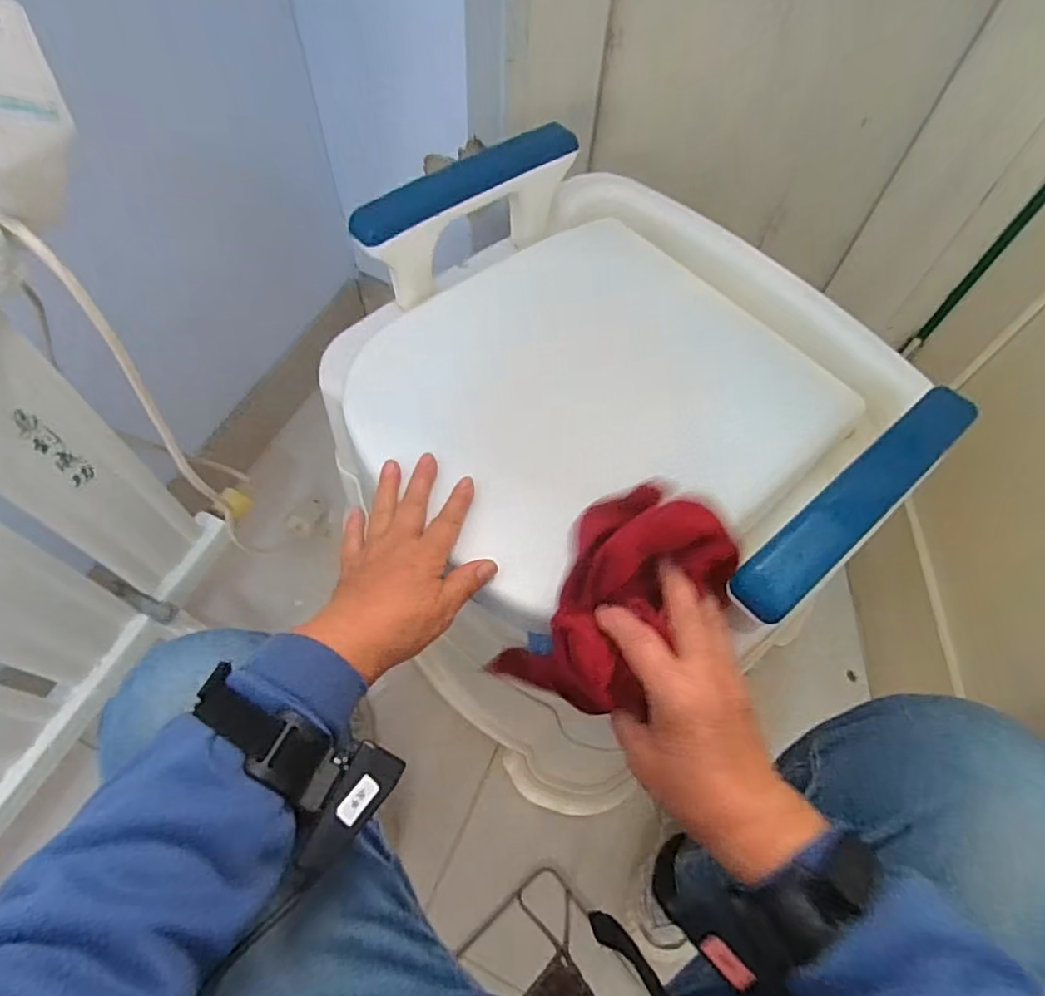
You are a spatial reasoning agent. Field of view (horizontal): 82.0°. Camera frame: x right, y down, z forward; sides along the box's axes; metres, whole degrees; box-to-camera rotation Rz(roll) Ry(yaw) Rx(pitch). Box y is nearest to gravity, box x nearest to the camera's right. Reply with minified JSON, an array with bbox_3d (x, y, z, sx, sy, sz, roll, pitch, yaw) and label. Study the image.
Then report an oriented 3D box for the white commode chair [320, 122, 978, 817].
[{"bbox_3d":[0.065,-0.021,0.670,0.481,0.469,0.480,-40,70,-22],"label":"white commode chair"}]

